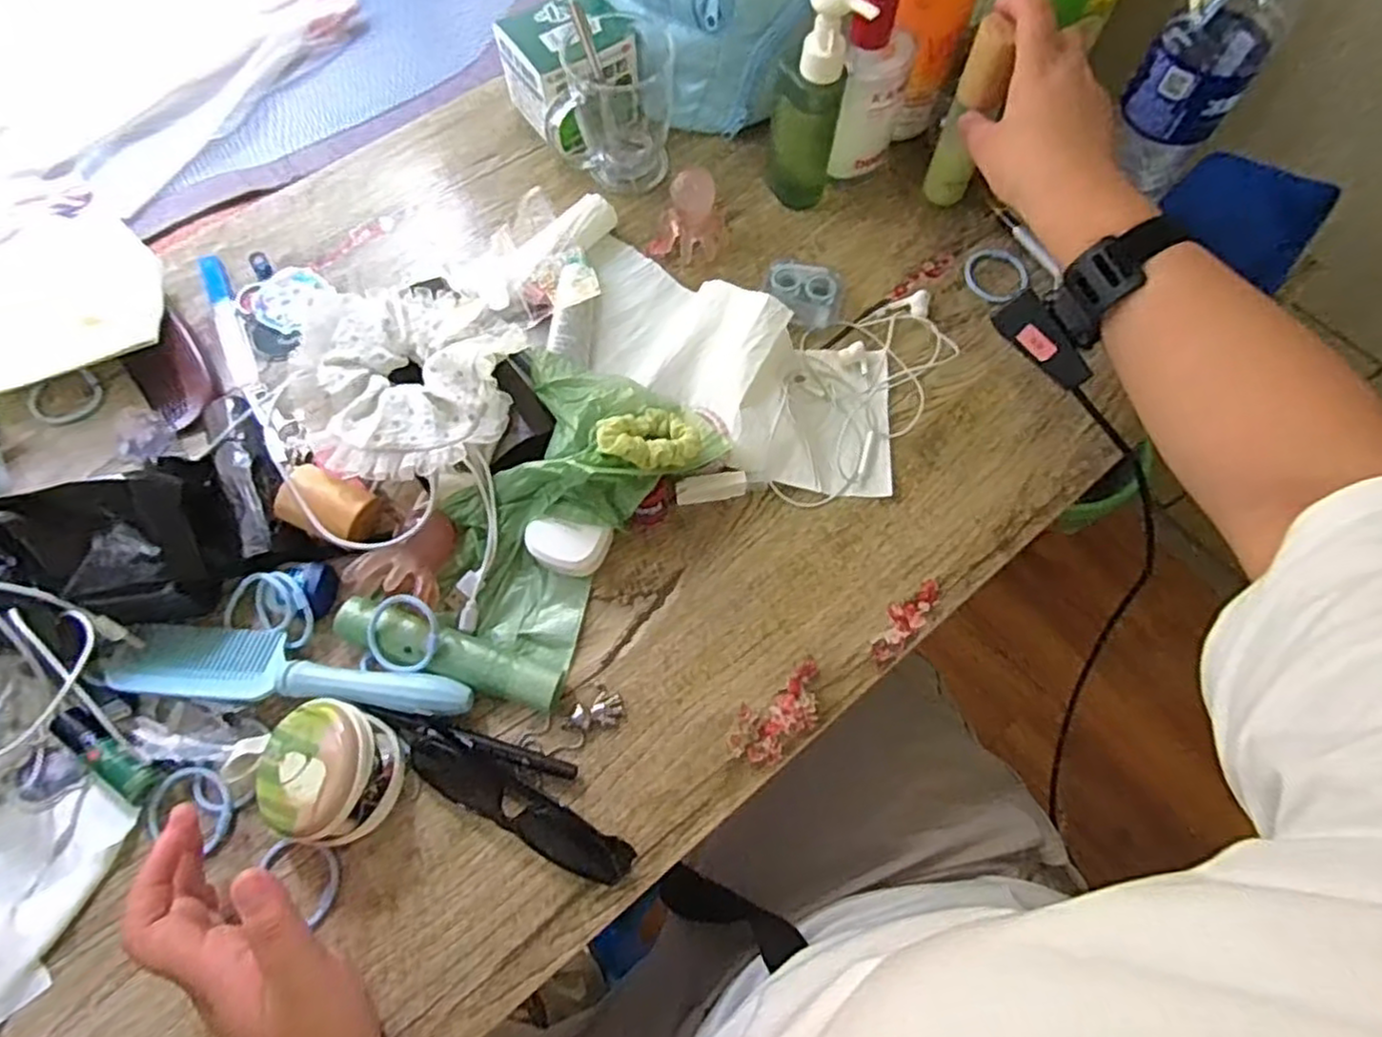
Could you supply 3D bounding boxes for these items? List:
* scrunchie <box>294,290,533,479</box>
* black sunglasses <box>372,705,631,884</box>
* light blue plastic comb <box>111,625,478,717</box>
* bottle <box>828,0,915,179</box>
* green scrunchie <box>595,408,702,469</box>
[{"bbox_3d":[-0.183,-0.094,0.461,0.140,0.032,0.144,0,68,0],"label":"scrunchie"},{"bbox_3d":[-0.105,0.150,0.407,0.164,0.021,0.045,27,70,10],"label":"black sunglasses"},{"bbox_3d":[-0.236,0.089,0.423,0.216,0.013,0.043,4,68,1],"label":"light blue plastic comb"},{"bbox_3d":[0.135,-0.322,0.526,0.051,0.139,0.054,17,69,6],"label":"bottle"},{"bbox_3d":[-0.029,-0.052,0.450,0.066,0.017,0.047,-13,54,-31],"label":"green scrunchie"}]

